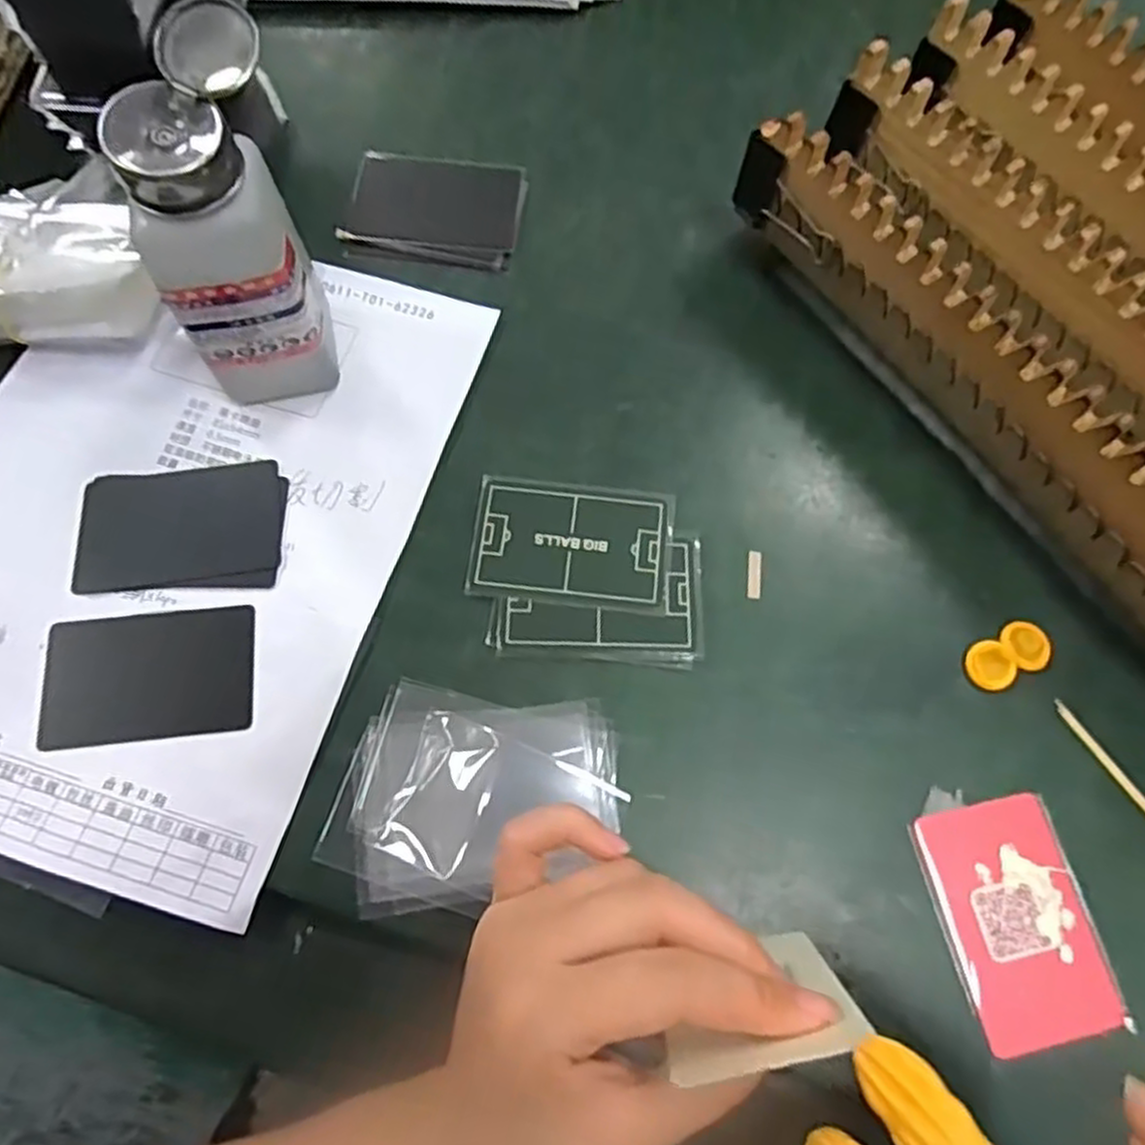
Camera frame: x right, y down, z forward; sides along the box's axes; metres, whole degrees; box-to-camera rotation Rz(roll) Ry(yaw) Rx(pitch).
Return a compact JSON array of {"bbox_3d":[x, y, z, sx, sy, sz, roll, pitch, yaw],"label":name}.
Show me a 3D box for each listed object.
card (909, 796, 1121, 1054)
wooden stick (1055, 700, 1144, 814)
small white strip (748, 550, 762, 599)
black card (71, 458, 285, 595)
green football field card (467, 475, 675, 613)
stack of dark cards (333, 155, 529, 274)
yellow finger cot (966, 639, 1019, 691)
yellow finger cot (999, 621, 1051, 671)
[{"bbox_3d":[0.173,0.135,0.296,0.054,0.004,0.085,-10,71,-5],"label":"card"},{"bbox_3d":[0.224,0.081,0.314,0.005,0.004,0.064,-32,75,-10],"label":"wooden stick"},{"bbox_3d":[0.082,0.001,0.340,0.006,0.004,0.023,6,72,1],"label":"small white strip"},{"bbox_3d":[-0.176,-0.021,0.342,0.088,0.004,0.053,-6,71,-4],"label":"black card"},{"bbox_3d":[0.000,-0.013,0.339,0.087,0.004,0.056,6,71,0],"label":"green football field card"},{"bbox_3d":[-0.073,-0.192,0.404,0.091,0.007,0.067,4,71,0],"label":"stack of dark cards"},{"bbox_3d":[0.179,0.040,0.326,0.019,0.005,0.020,1,71,-2],"label":"yellow finger cot"},{"bbox_3d":[0.197,0.031,0.328,0.021,0.004,0.021,1,71,-2],"label":"yellow finger cot"}]

